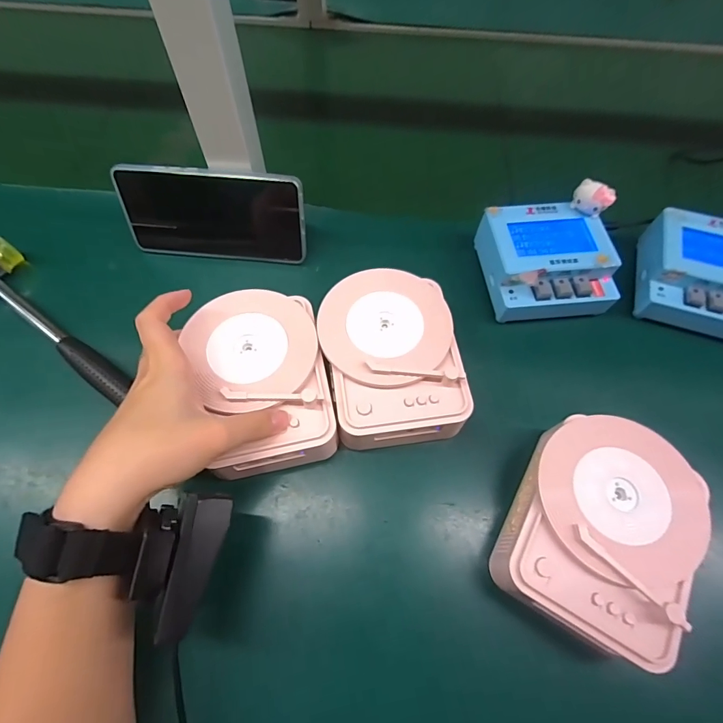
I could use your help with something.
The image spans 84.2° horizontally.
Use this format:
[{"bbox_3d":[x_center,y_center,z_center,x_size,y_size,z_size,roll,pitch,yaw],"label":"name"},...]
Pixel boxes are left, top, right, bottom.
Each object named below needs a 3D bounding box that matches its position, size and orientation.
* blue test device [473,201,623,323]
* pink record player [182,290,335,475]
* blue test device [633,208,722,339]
[{"bbox_3d":[0.166,-0.091,0.359,0.104,0.039,0.103,-9,63,-4],"label":"blue test device"},{"bbox_3d":[-0.075,0.013,0.300,0.096,0.042,0.133,-11,64,-10],"label":"pink record player"},{"bbox_3d":[0.307,-0.076,0.355,0.106,0.042,0.104,15,64,8],"label":"blue test device"}]

